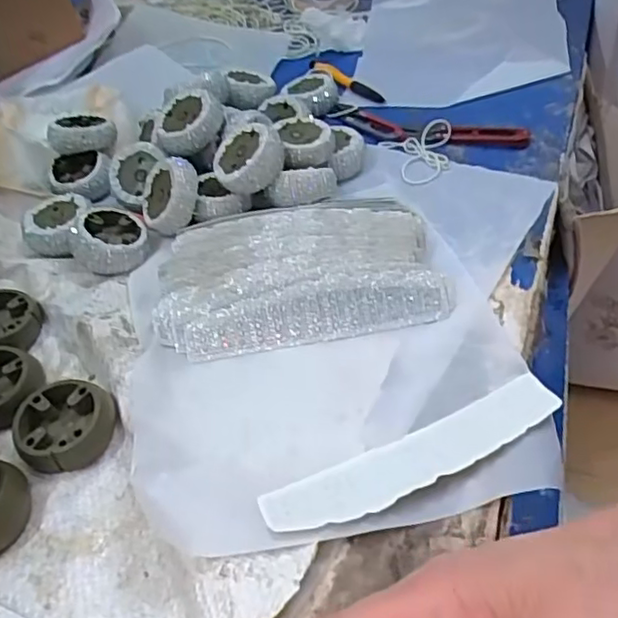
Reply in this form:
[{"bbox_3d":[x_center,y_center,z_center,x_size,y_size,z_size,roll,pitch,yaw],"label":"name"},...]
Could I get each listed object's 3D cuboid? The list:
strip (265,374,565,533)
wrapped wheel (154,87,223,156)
[{"bbox_3d":[0.055,0.074,0.317,0.159,0.012,0.034,-22,44,-13],"label":"strip"},{"bbox_3d":[-0.092,-0.144,0.497,0.054,0.028,0.054,-13,57,21],"label":"wrapped wheel"}]

